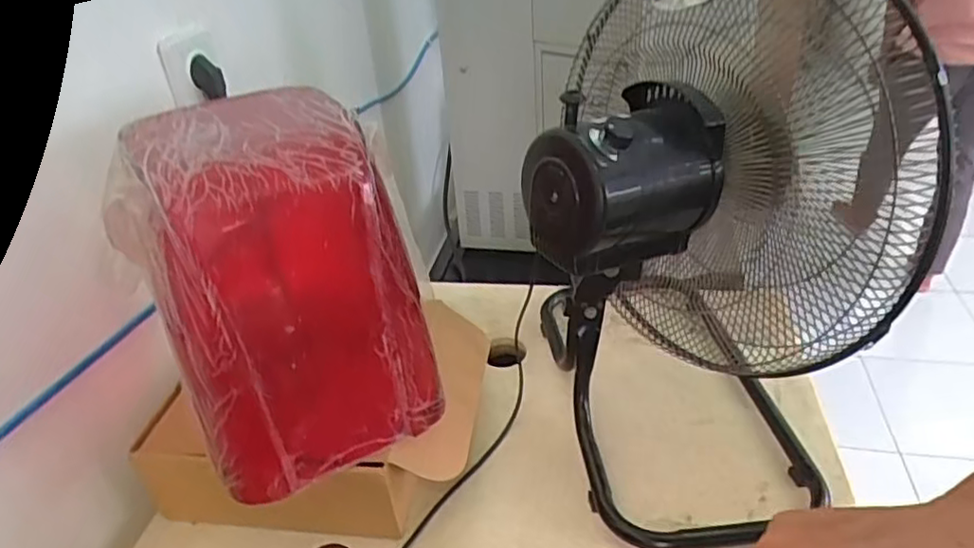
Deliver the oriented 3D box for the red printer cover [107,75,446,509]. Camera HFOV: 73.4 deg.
[{"bbox_3d":[-0.184,0.010,0.563,0.179,0.266,0.200,-25,37,-28],"label":"red printer cover"}]

